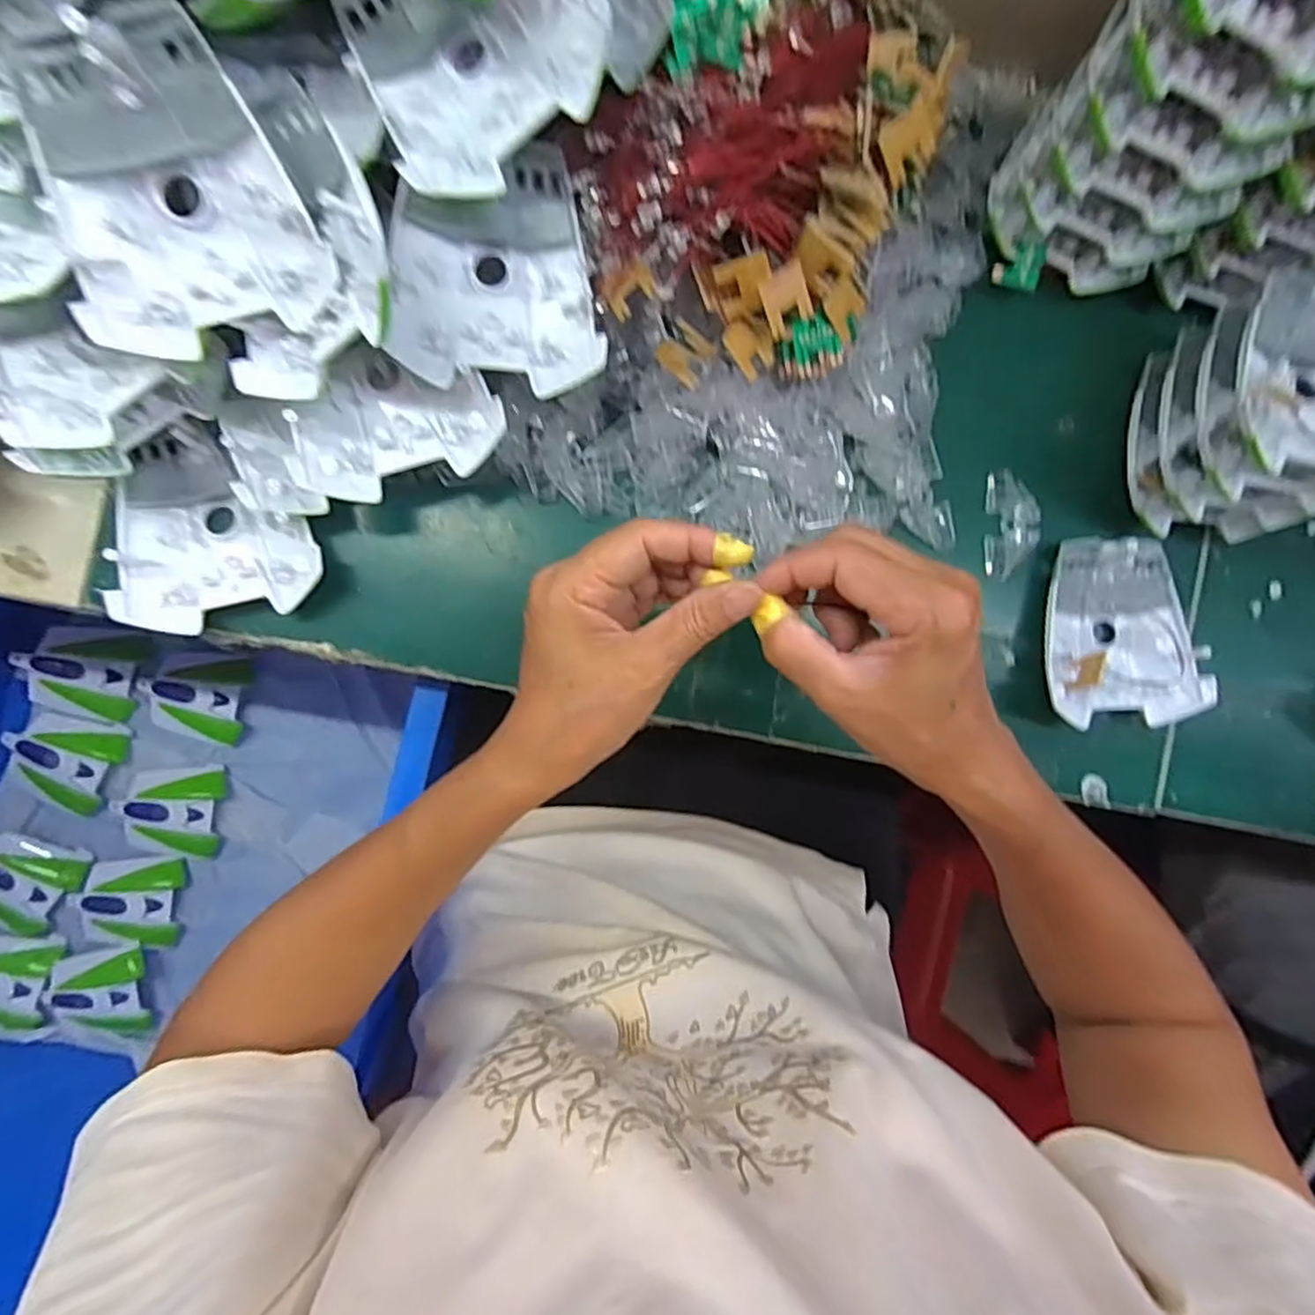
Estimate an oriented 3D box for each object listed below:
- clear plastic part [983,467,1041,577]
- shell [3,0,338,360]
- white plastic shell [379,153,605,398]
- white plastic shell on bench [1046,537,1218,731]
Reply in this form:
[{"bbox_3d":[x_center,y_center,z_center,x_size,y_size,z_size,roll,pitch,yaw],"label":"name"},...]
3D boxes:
[{"bbox_3d":[0.218,-0.082,0.424,0.031,0.009,0.062,3,91,-7],"label":"clear plastic part"},{"bbox_3d":[-0.195,-0.187,0.279,0.093,0.030,0.108,-17,118,-8],"label":"shell"},{"bbox_3d":[-0.079,-0.176,0.323,0.093,0.023,0.101,-13,93,-7],"label":"white plastic shell"},{"bbox_3d":[0.279,-0.015,0.414,0.092,0.024,0.110,-1,91,-7],"label":"white plastic shell on bench"}]

